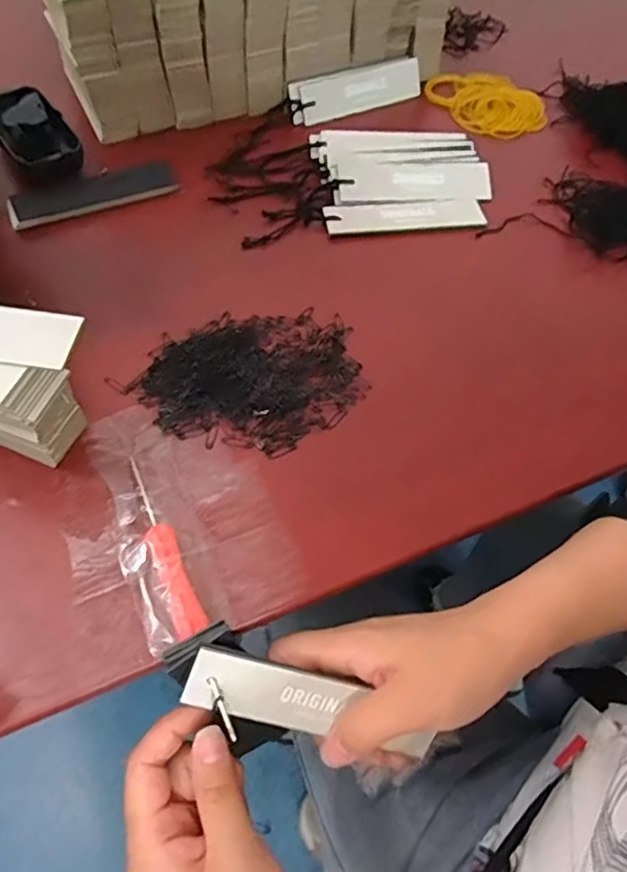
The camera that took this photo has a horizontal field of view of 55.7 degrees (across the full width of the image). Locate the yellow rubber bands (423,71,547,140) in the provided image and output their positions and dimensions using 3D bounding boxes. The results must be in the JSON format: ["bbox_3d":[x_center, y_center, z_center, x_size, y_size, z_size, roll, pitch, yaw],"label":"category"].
[{"bbox_3d":[0.159,-0.315,0.557,0.116,0.021,0.070,34,62,18],"label":"yellow rubber bands"}]

